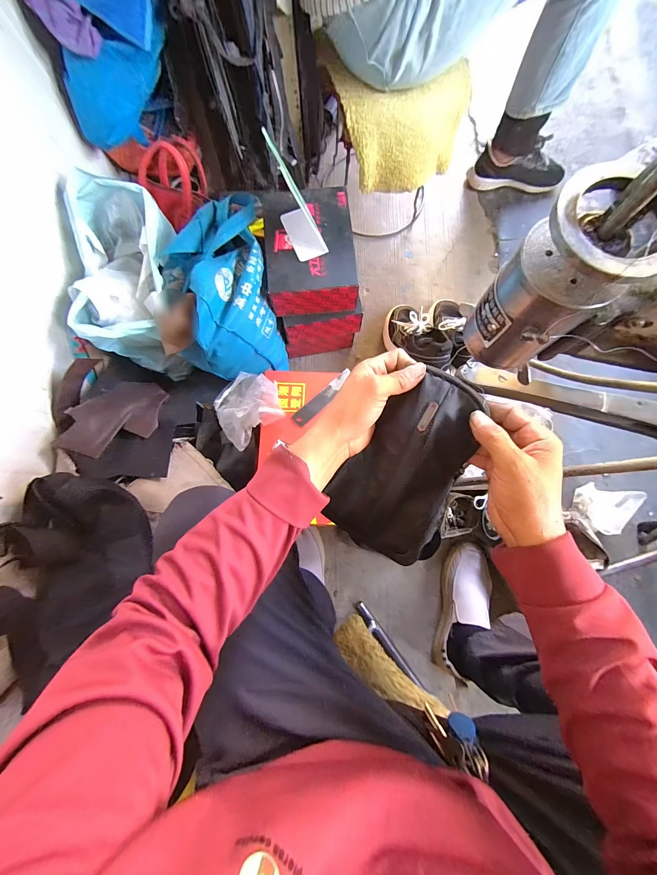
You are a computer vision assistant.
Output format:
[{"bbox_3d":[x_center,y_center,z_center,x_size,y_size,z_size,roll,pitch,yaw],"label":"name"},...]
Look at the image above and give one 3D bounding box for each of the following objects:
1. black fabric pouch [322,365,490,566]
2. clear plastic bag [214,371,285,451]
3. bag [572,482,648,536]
[{"bbox_3d":[0.101,0.047,0.344,0.144,0.034,0.217,32,110,-2],"label":"black fabric pouch"},{"bbox_3d":[-0.168,-0.067,0.625,0.140,0.067,0.134,-39,82,-5],"label":"clear plastic bag"},{"bbox_3d":[0.634,0.164,0.701,0.039,0.112,0.123,35,81,-18],"label":"bag"}]

